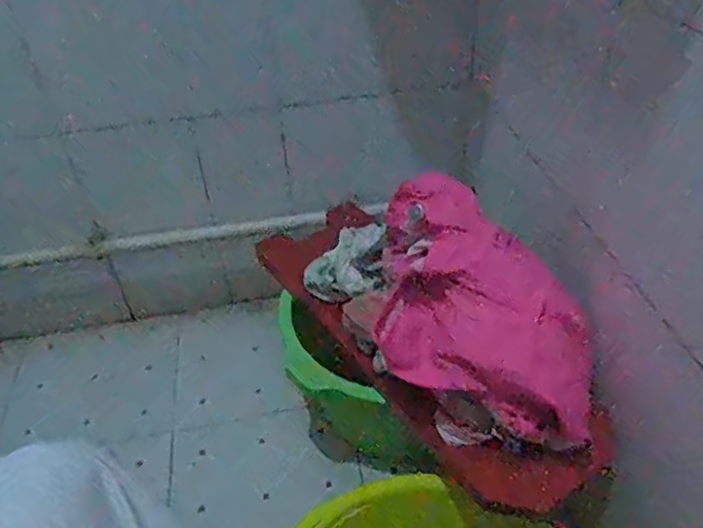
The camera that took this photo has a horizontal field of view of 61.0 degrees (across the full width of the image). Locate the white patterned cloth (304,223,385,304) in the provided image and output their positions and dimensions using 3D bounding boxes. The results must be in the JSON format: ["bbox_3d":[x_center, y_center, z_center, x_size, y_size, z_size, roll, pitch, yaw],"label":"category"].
[{"bbox_3d":[-0.012,0.000,0.778,0.104,0.090,0.072,0,39,4],"label":"white patterned cloth"}]

